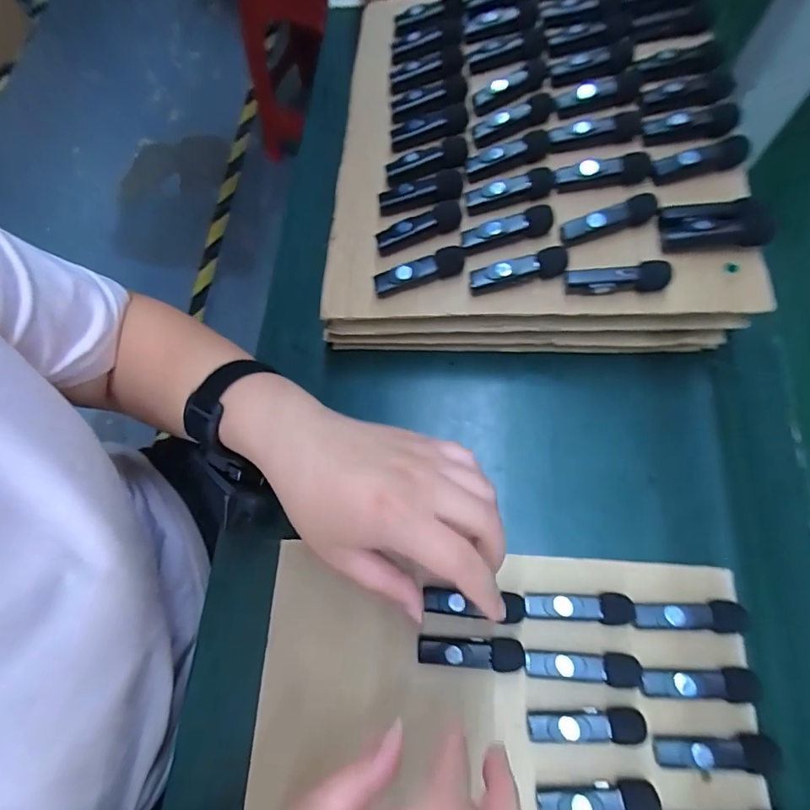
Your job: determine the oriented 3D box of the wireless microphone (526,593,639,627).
[{"bbox_3d":[0.110,0.127,0.296,0.066,0.011,0.018,2,70,3],"label":"wireless microphone"}]

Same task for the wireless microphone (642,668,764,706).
[{"bbox_3d":[0.172,0.162,0.273,0.061,0.010,0.017,1,70,3],"label":"wireless microphone"}]

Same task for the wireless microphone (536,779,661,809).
[{"bbox_3d":[0.107,0.221,0.261,0.062,0.011,0.017,-5,70,0],"label":"wireless microphone"}]

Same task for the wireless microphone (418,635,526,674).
[{"bbox_3d":[0.041,0.154,0.293,0.064,0.011,0.018,3,70,3],"label":"wireless microphone"}]

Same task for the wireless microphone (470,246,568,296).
[{"bbox_3d":[0.075,-0.090,0.315,0.062,0.017,0.016,-10,70,-2],"label":"wireless microphone"}]

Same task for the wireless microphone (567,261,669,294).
[{"bbox_3d":[0.138,-0.081,0.304,0.063,0.016,0.013,1,70,2],"label":"wireless microphone"}]

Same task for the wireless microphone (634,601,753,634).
[{"bbox_3d":[0.174,0.128,0.287,0.061,0.011,0.017,2,70,3],"label":"wireless microphone"}]

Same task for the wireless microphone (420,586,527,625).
[{"bbox_3d":[0.044,0.129,0.303,0.064,0.013,0.018,3,70,6],"label":"wireless microphone"}]

